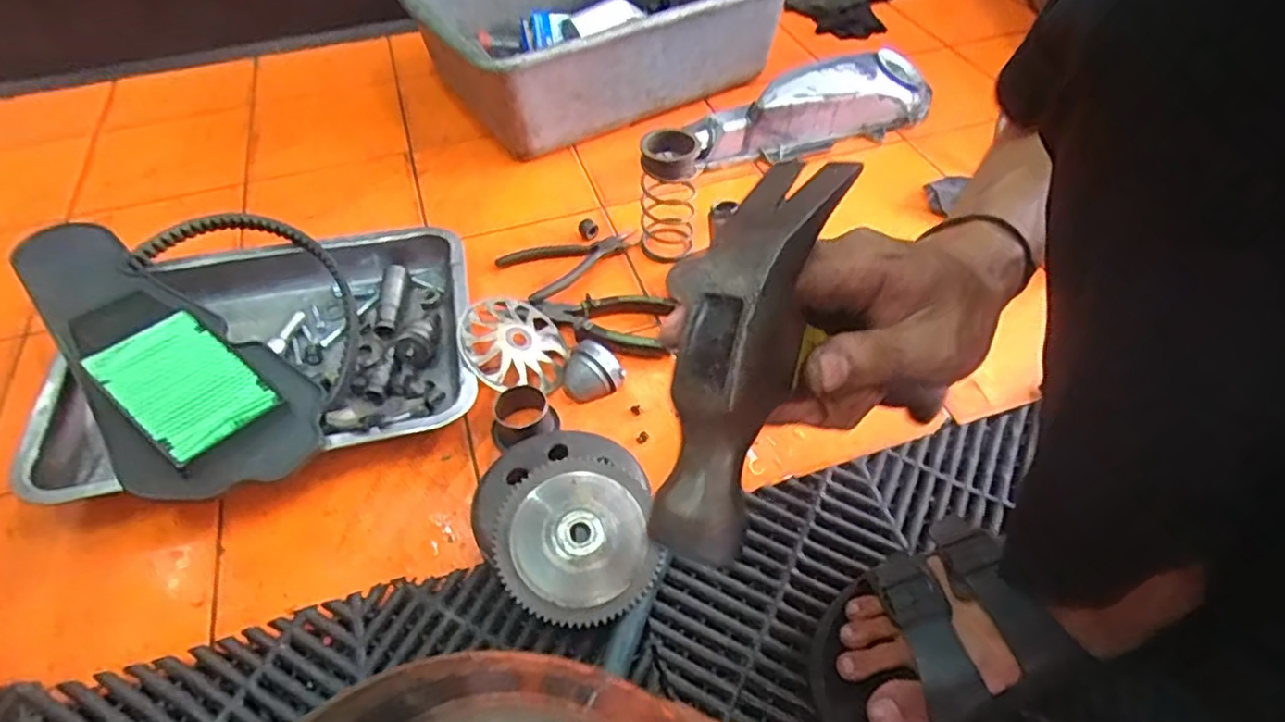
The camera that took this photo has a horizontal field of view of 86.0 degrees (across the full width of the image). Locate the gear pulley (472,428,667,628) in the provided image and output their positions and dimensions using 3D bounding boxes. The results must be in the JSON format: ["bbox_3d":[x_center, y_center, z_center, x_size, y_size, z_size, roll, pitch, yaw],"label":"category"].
[{"bbox_3d":[-0.055,0.119,0.515,0.123,0.049,0.155,-20,51,-15],"label":"gear pulley"}]

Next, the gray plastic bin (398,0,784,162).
[{"bbox_3d":[-0.060,-0.451,0.940,0.462,0.158,0.317,-27,53,-20],"label":"gray plastic bin"}]

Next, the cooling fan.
[{"bbox_3d":[-0.118,-0.016,0.632,0.099,0.024,0.098,8,54,-29],"label":"cooling fan"}]

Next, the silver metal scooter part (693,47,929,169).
[{"bbox_3d":[0.225,-0.315,0.864,0.331,0.071,0.083,-21,51,-16],"label":"silver metal scooter part"}]

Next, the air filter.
[{"bbox_3d":[-0.405,-0.021,0.585,0.141,0.058,0.347,-34,56,-25],"label":"air filter"}]

